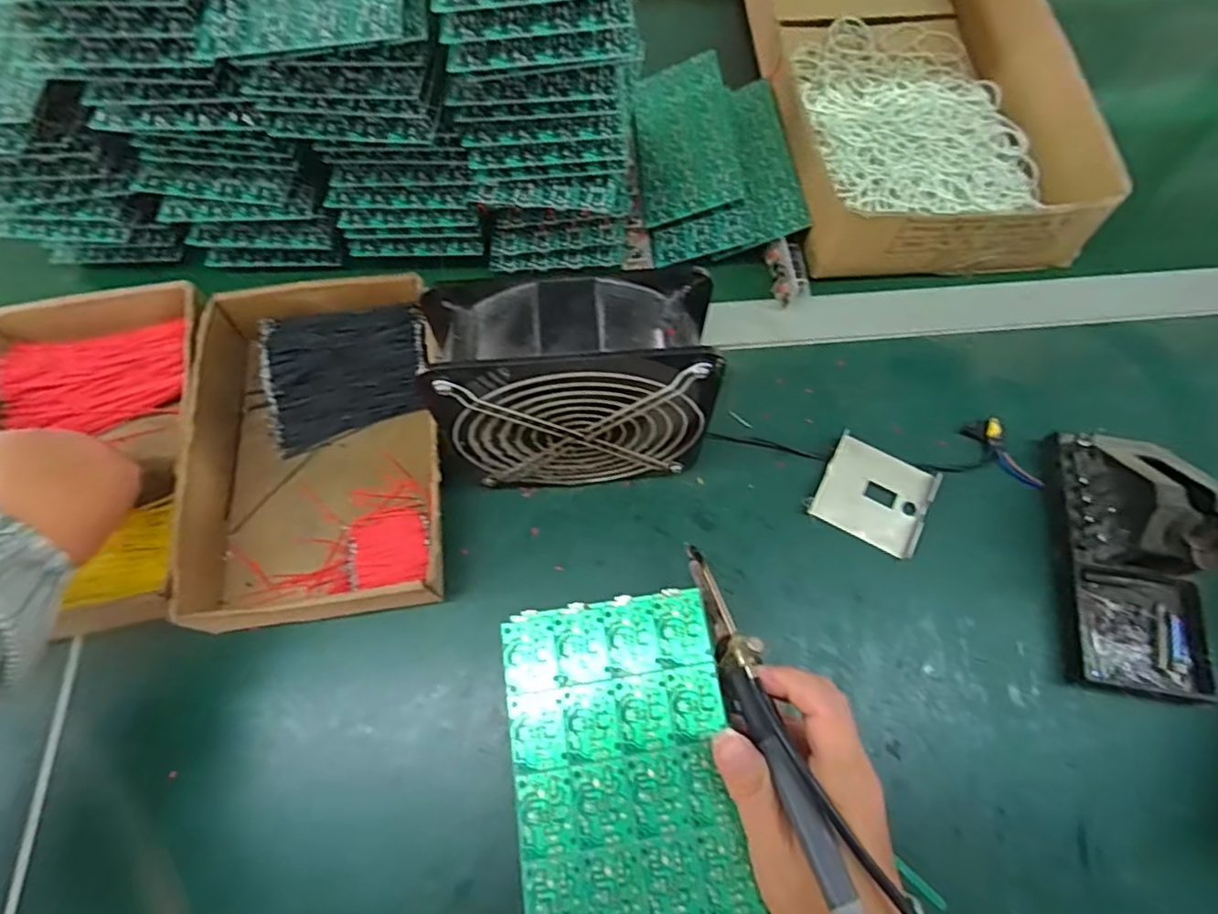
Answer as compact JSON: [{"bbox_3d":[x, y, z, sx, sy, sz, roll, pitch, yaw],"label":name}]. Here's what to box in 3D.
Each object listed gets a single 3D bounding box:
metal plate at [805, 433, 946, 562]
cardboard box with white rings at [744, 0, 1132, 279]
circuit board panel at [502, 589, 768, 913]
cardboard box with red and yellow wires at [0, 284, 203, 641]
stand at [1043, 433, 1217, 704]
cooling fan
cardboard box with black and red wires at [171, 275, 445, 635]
[{"bbox_3d":[0.179,0.025,0.416,0.069,0.014,0.063,25,69,11],"label":"metal plate"},{"bbox_3d":[0.256,-0.350,0.550,0.239,0.070,0.436,-5,66,-1],"label":"cardboard box with white rings"},{"bbox_3d":[0.010,0.157,0.288,0.101,0.004,0.177,-8,67,-4],"label":"circuit board panel"},{"bbox_3d":[-0.342,-0.005,0.408,0.151,0.050,0.231,-10,66,-4],"label":"cardboard box with red and yellow wires"},{"bbox_3d":[0.322,0.052,0.367,0.077,0.072,0.160,8,66,4],"label":"stand"},{"bbox_3d":[-0.020,-0.032,0.365,0.147,0.154,0.058,-1,66,0],"label":"cooling fan"},{"bbox_3d":[-0.190,-0.011,0.416,0.151,0.050,0.241,-9,66,-3],"label":"cardboard box with black and red wires"}]

